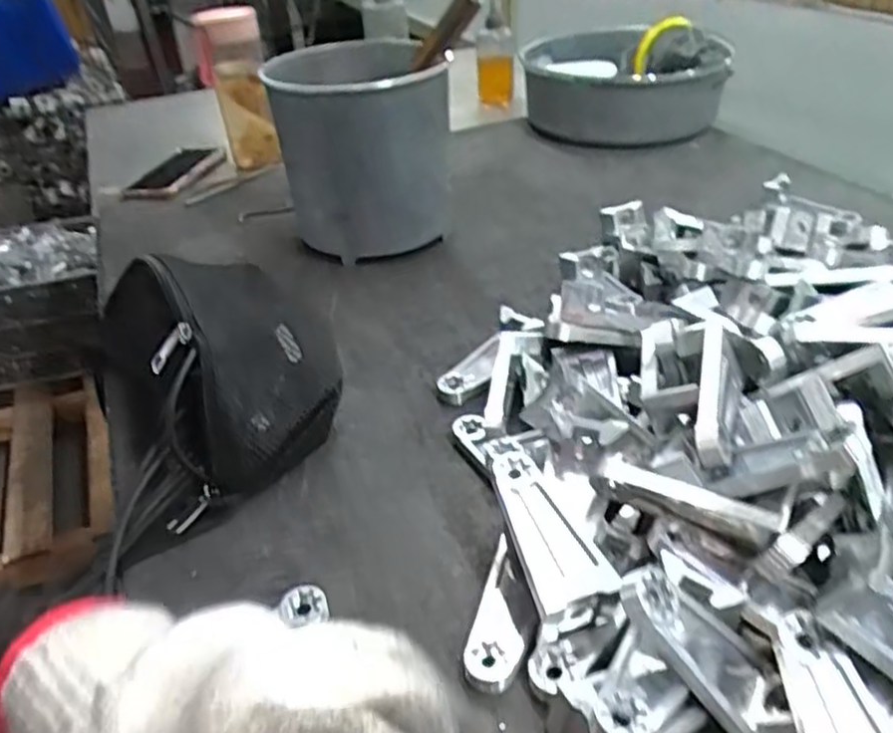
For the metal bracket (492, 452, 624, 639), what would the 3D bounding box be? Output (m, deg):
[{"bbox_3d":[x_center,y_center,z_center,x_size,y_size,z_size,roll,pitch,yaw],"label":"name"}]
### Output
[{"bbox_3d":[0.051,0.088,0.381,0.044,0.035,0.099,-12,50,-14],"label":"metal bracket"}]

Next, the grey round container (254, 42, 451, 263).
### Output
[{"bbox_3d":[-0.080,-0.215,0.731,0.160,0.179,0.196,-4,36,-1],"label":"grey round container"}]

